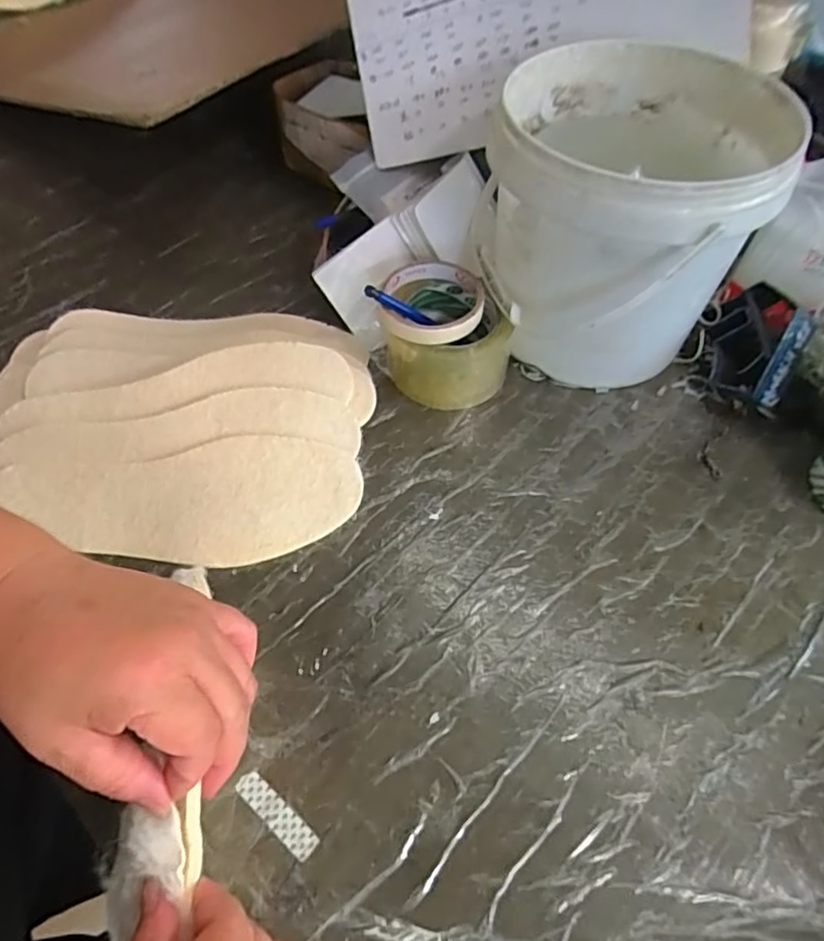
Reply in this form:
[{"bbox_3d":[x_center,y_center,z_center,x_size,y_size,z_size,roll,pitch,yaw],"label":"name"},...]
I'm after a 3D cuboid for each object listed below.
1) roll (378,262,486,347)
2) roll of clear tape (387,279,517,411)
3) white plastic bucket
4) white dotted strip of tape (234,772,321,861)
[{"bbox_3d":[0.017,-0.138,0.496,0.082,0.019,0.081,0,57,0],"label":"roll"},{"bbox_3d":[0.029,-0.112,0.525,0.111,0.070,0.093,18,57,11],"label":"roll of clear tape"},{"bbox_3d":[0.160,-0.196,0.504,0.210,0.200,0.207,0,55,0],"label":"white plastic bucket"},{"bbox_3d":[-0.078,0.197,0.348,0.057,0.004,0.014,36,62,21],"label":"white dotted strip of tape"}]

